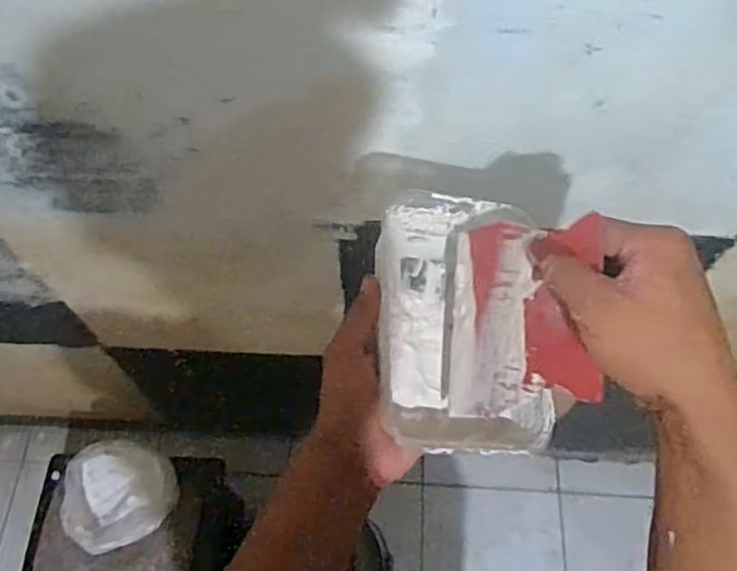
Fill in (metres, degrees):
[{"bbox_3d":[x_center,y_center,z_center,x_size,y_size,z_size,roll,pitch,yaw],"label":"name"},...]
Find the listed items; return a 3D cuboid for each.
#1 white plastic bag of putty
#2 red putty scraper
[{"bbox_3d":[-0.390,0.324,1.018,0.158,0.057,0.164,25,66,12],"label":"white plastic bag of putty"},{"bbox_3d":[0.092,0.016,0.400,0.007,0.105,0.121,18,70,-39],"label":"red putty scraper"}]

